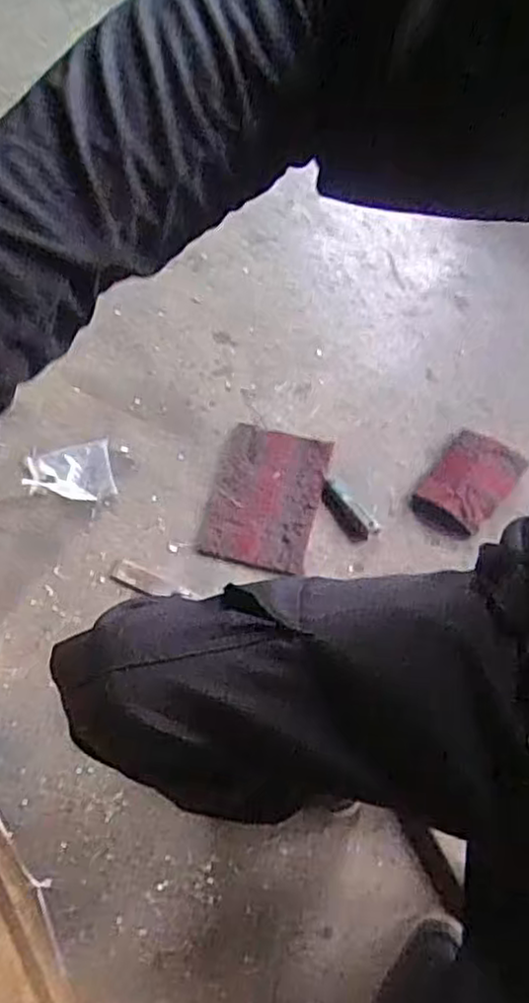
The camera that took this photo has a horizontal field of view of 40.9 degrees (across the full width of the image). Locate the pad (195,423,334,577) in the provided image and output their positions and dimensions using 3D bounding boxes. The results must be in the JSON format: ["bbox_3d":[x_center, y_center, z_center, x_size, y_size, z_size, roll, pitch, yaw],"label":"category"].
[{"bbox_3d":[0.001,-0.011,1.040,0.157,0.009,0.213,13,68,7],"label":"pad"}]

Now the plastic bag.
[{"bbox_3d":[-0.292,-0.046,1.056,0.125,0.038,0.097,-12,65,-4],"label":"plastic bag"}]

